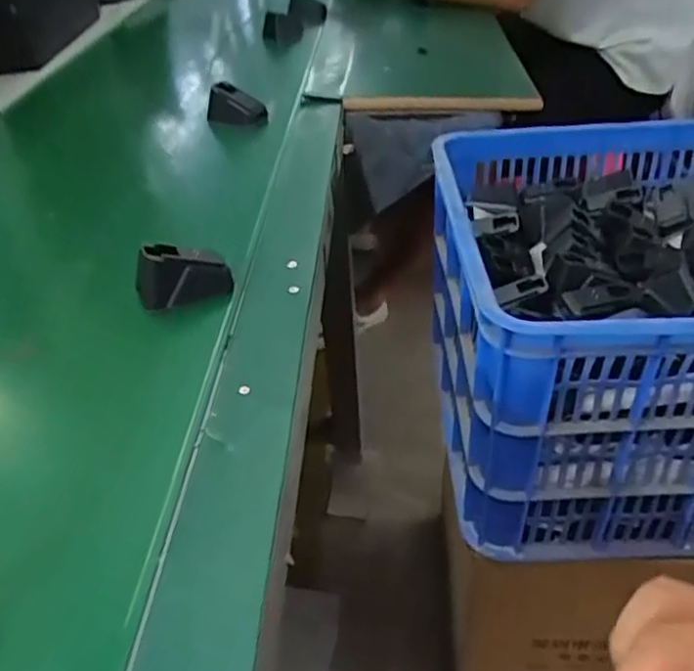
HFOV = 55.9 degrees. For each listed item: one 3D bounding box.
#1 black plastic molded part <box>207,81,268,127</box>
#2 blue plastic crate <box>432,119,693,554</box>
[{"bbox_3d":[-0.137,-0.282,0.805,0.070,0.048,0.028,3,39,9],"label":"black plastic molded part"},{"bbox_3d":[0.400,-0.029,0.720,0.570,0.289,0.409,-2,38,3],"label":"blue plastic crate"}]

